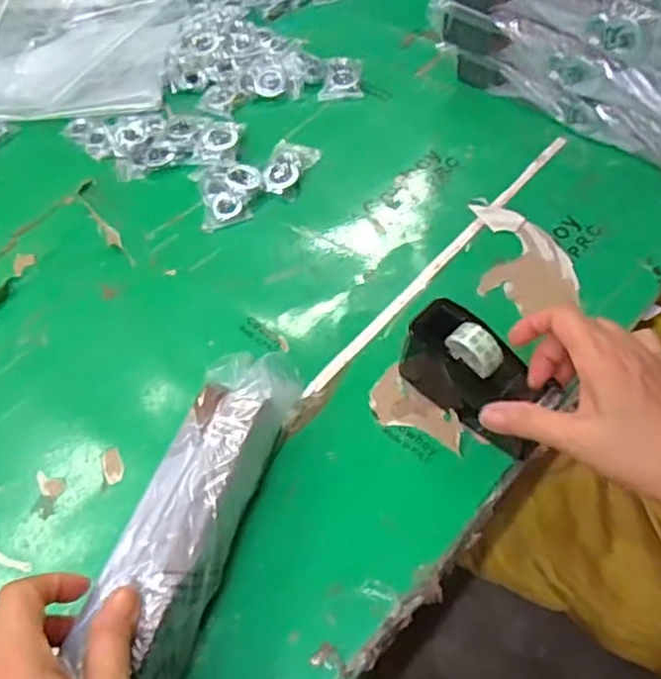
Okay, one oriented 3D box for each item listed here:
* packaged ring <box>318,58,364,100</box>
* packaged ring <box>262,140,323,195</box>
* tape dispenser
[{"bbox_3d":[0.012,-0.280,0.725,0.045,0.020,0.057,1,57,5],"label":"packaged ring"},{"bbox_3d":[-0.040,-0.167,0.651,0.043,0.010,0.068,13,59,12],"label":"packaged ring"},{"bbox_3d":[0.104,0.024,0.474,0.111,0.071,0.043,37,67,24],"label":"tape dispenser"}]

